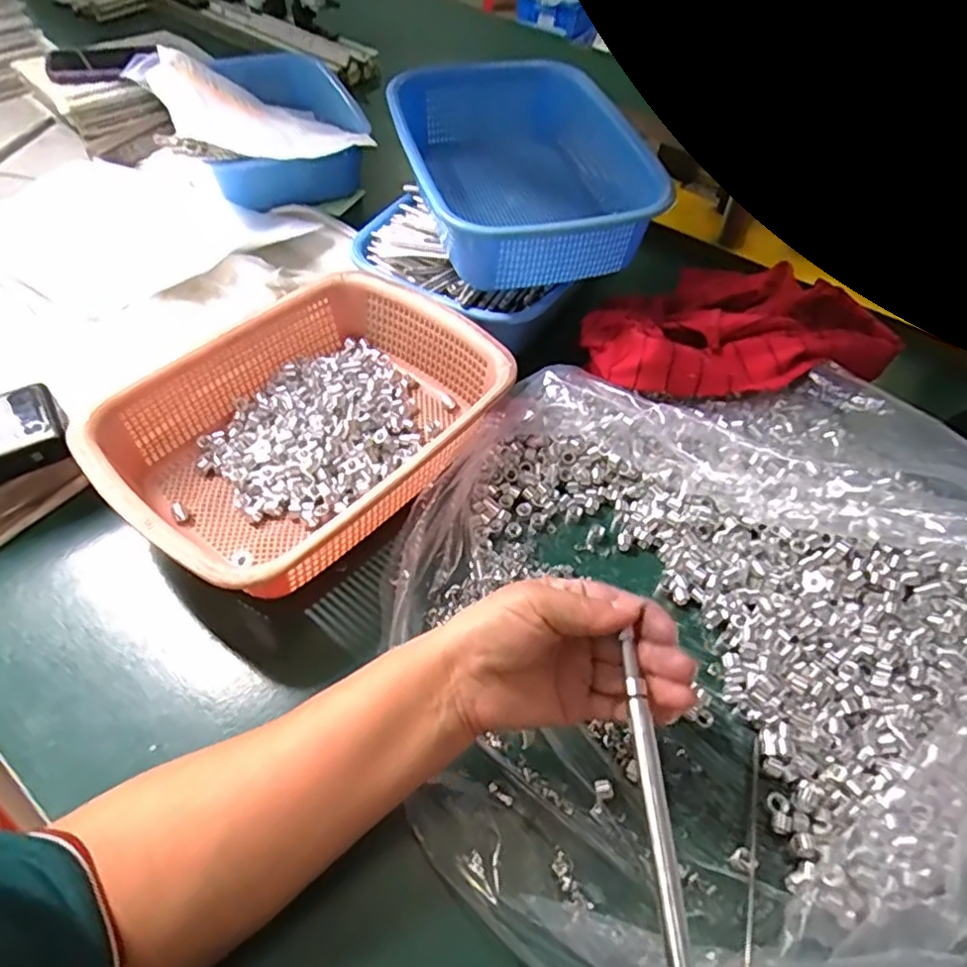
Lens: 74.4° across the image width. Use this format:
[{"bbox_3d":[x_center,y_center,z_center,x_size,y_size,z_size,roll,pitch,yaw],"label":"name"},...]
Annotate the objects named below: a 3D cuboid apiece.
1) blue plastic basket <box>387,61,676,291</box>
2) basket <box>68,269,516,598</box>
[{"bbox_3d":[0.028,-0.292,0.603,0.194,0.089,0.270,-12,55,-12],"label":"blue plastic basket"},{"bbox_3d":[-0.133,-0.044,0.505,0.214,0.077,0.292,36,59,21],"label":"basket"}]

